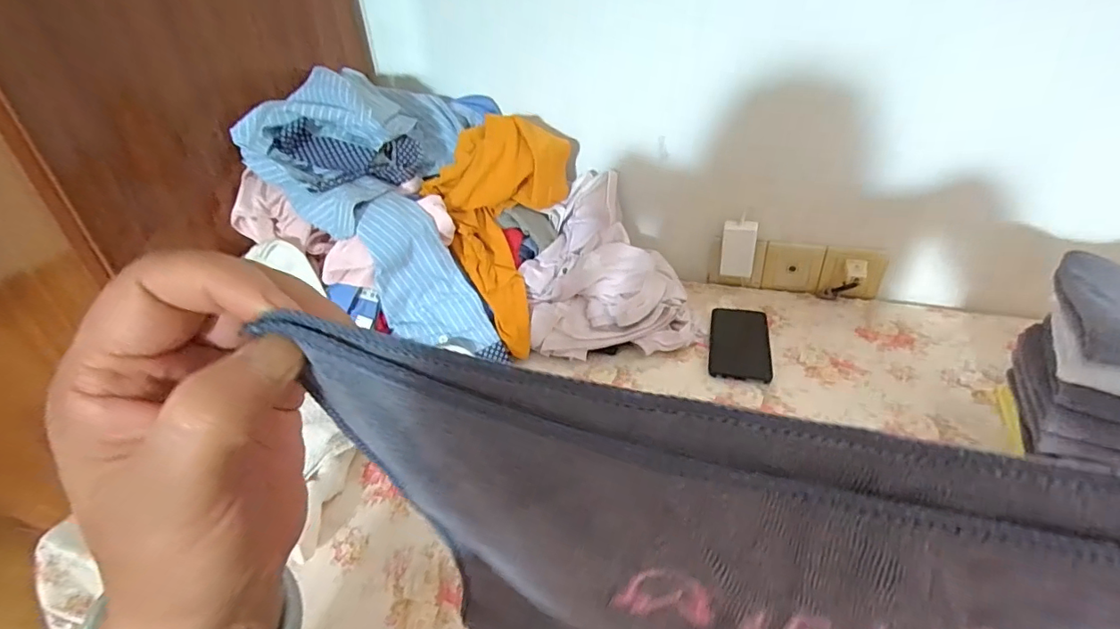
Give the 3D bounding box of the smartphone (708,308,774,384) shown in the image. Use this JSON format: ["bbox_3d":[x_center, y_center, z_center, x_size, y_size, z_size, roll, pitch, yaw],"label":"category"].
[{"bbox_3d":[0.255,0.037,0.705,0.079,0.006,0.159,7,36,15],"label":"smartphone"}]

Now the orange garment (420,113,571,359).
[{"bbox_3d":[-0.096,-0.131,0.736,0.165,0.242,0.257,5,33,14],"label":"orange garment"}]

